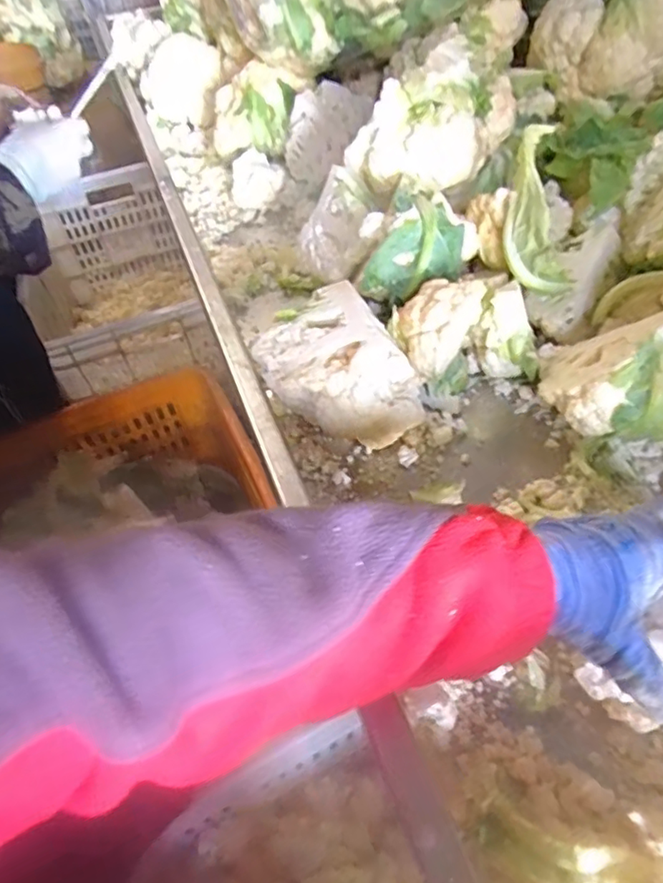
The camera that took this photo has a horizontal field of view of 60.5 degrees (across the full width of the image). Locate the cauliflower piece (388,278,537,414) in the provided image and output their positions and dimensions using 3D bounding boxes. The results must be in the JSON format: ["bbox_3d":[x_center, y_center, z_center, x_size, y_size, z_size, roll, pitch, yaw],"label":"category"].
[{"bbox_3d":[0.116,-0.093,0.502,0.108,0.083,0.084,-16,50,-9],"label":"cauliflower piece"}]

